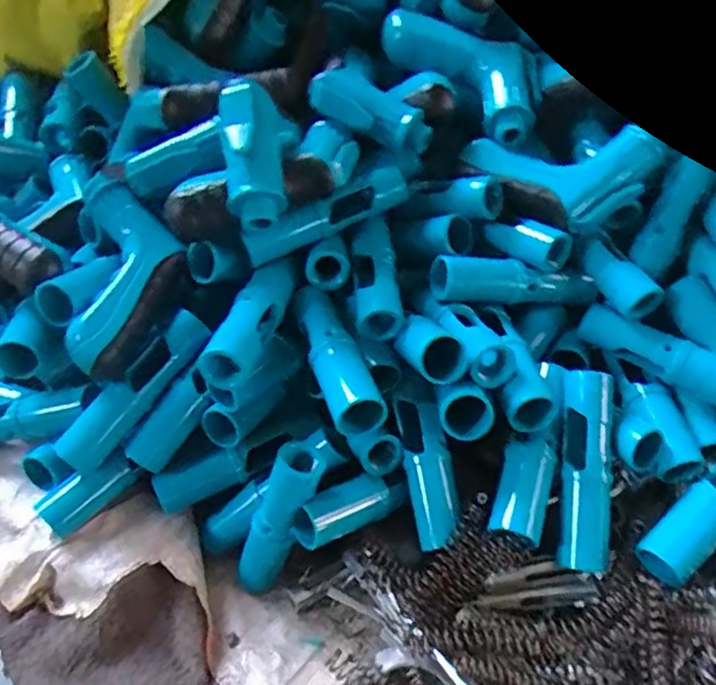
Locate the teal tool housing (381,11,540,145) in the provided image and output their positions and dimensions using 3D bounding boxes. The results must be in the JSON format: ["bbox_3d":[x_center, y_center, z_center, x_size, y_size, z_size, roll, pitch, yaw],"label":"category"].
[{"bbox_3d":[0.084,-0.208,0.464,0.135,0.037,0.077,40,50,12],"label":"teal tool housing"}]

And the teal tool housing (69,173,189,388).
[{"bbox_3d":[-0.157,-0.042,0.417,0.076,0.045,0.140,0,70,-3],"label":"teal tool housing"}]

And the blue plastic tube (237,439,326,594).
[{"bbox_3d":[-0.053,0.119,0.395,0.023,0.126,0.026,-6,36,-43],"label":"blue plastic tube"}]

